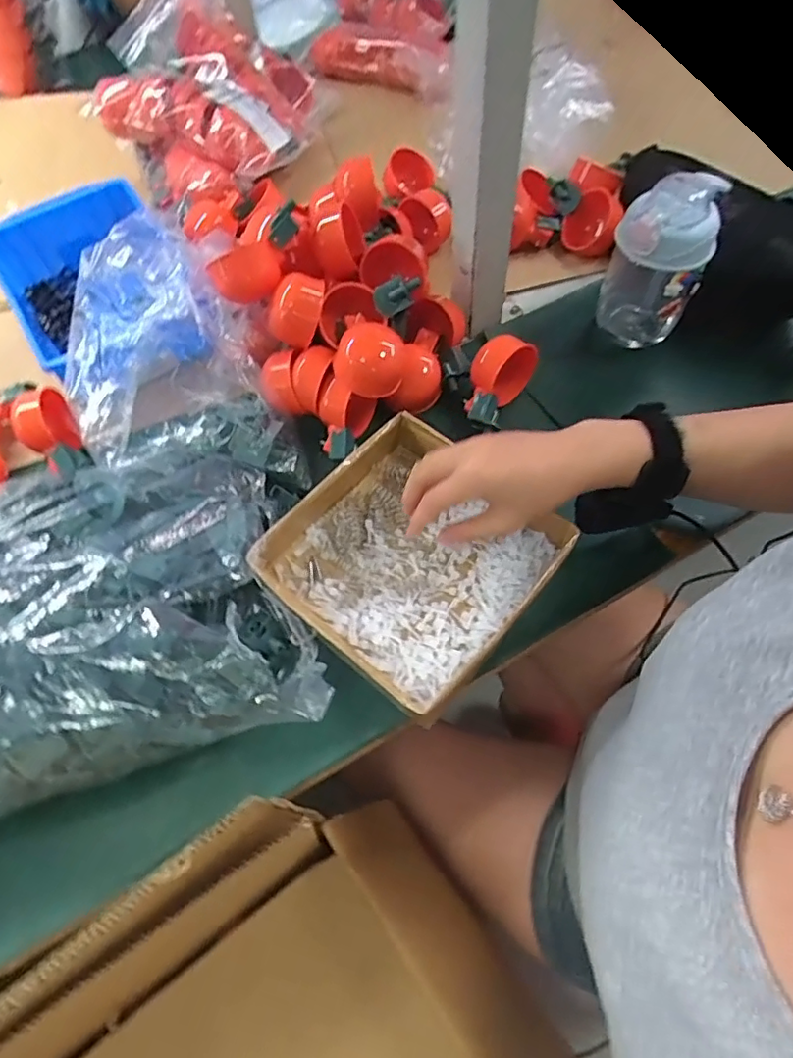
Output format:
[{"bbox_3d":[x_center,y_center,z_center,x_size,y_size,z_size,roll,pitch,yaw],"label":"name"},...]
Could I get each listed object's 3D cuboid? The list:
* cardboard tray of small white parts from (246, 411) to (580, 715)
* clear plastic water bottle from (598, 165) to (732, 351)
[{"bbox_3d":[0.009,0.020,0.460,0.191,0.041,0.186,38,69,21],"label":"cardboard tray of small white parts"},{"bbox_3d":[0.246,-0.252,0.544,0.082,0.140,0.089,15,63,10],"label":"clear plastic water bottle"}]

